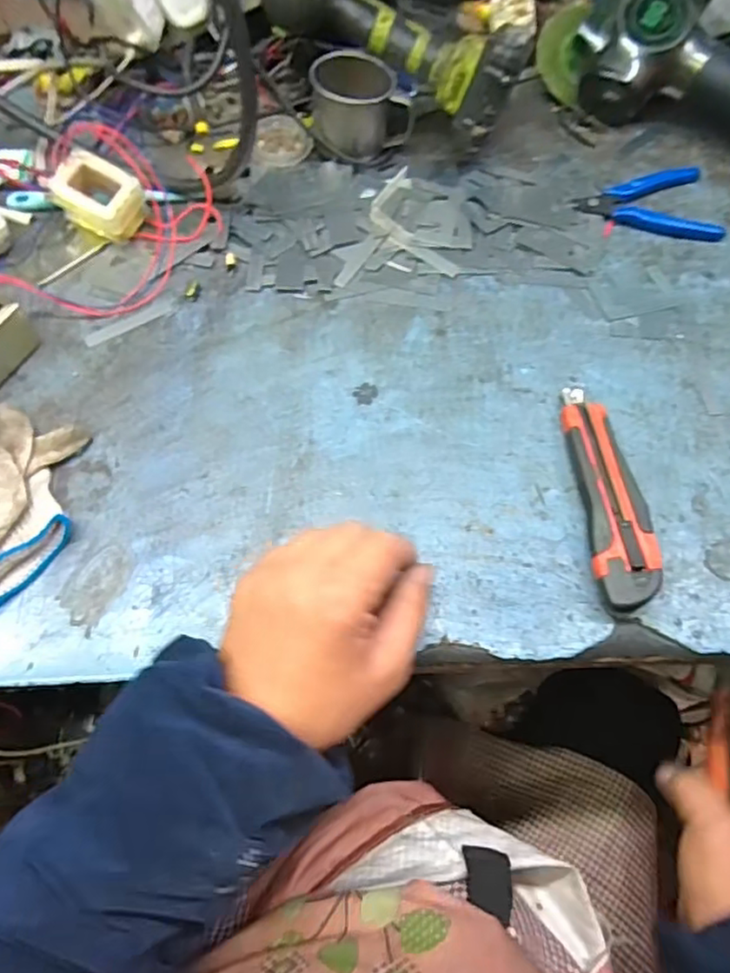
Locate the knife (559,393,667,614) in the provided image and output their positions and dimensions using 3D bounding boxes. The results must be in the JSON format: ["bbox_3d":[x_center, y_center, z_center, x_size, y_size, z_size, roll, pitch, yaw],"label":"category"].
[{"bbox_3d":[0.156,0.002,0.404,0.038,0.021,0.156,-1,65,-2],"label":"knife"}]

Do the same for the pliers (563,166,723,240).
[{"bbox_3d":[0.236,-0.243,0.530,0.121,0.010,0.072,2,65,-1],"label":"pliers"}]

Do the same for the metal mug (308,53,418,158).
[{"bbox_3d":[-0.007,-0.327,0.531,0.083,0.052,0.069,-22,67,-11],"label":"metal mug"}]

